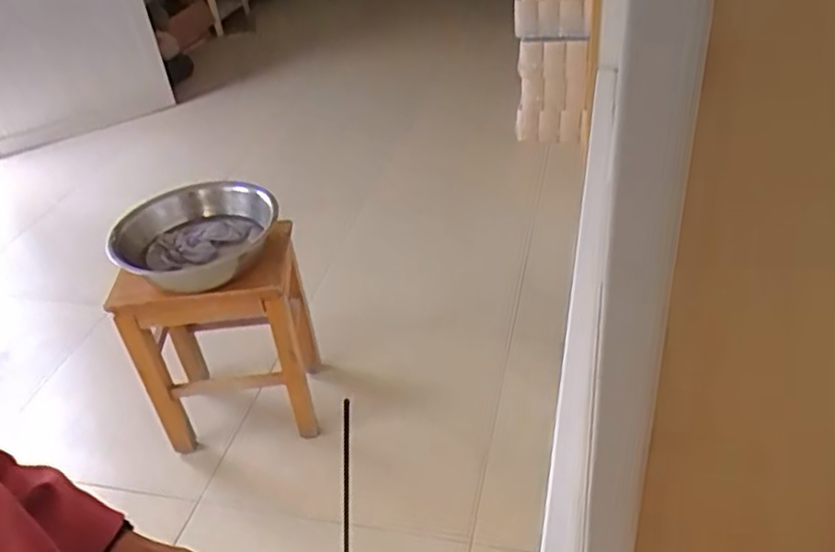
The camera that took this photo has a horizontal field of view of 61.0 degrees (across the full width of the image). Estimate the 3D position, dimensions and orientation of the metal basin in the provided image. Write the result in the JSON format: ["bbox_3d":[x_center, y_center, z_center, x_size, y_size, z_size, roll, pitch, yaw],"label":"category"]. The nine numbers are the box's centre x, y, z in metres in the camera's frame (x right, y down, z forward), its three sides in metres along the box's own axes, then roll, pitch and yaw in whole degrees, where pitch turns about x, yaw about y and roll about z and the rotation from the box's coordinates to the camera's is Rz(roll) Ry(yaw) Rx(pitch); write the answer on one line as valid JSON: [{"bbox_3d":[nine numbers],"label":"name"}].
[{"bbox_3d":[-0.466,-0.086,1.497,0.278,0.109,0.287,-4,37,3],"label":"metal basin"}]

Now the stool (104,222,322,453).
[{"bbox_3d":[-0.449,0.139,1.675,0.368,0.507,0.281,-6,37,-1],"label":"stool"}]

